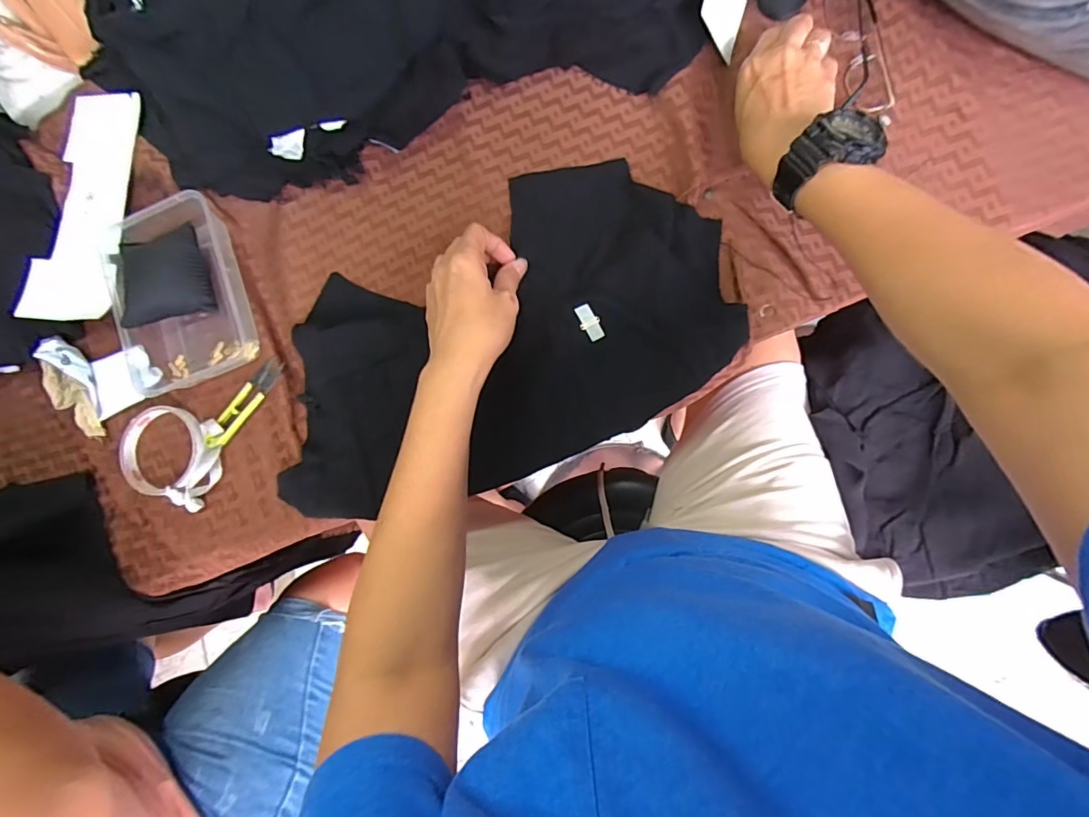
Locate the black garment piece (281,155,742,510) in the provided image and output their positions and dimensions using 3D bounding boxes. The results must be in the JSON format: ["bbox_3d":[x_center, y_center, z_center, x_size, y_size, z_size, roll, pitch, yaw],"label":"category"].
[{"bbox_3d":[-0.047,-0.063,0.435,0.420,0.043,0.249,-22,84,3],"label":"black garment piece"}]

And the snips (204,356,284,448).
[{"bbox_3d":[-0.287,-0.005,0.466,0.021,0.018,0.098,36,91,10],"label":"snips"}]

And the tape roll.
[{"bbox_3d":[-0.360,0.044,0.461,0.106,0.017,0.086,16,87,10],"label":"tape roll"}]

